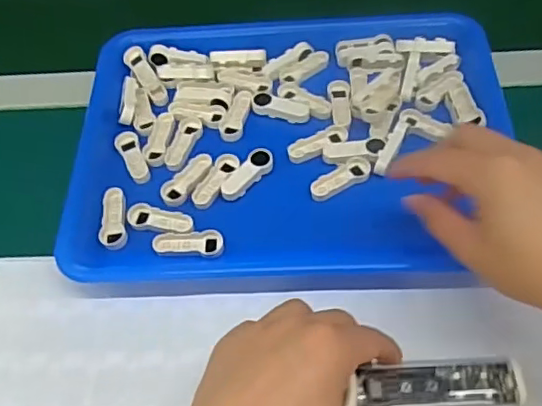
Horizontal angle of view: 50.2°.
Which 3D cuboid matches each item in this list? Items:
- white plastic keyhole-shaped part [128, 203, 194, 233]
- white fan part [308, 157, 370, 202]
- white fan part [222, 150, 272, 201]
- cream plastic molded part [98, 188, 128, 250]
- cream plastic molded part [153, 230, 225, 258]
[{"bbox_3d":[-0.083,0.013,0.435,0.050,0.005,0.019,9,61,8],"label":"white plastic keyhole-shaped part"},{"bbox_3d":[0.053,-0.018,0.444,0.050,0.006,0.020,-28,62,-13],"label":"white fan part"},{"bbox_3d":[-0.018,-0.022,0.449,0.019,0.006,0.051,34,67,20],"label":"white fan part"},{"bbox_3d":[-0.118,0.011,0.438,0.020,0.004,0.053,-5,60,1],"label":"cream plastic molded part"},{"bbox_3d":[-0.060,0.029,0.422,0.051,0.005,0.019,0,60,3],"label":"cream plastic molded part"}]

